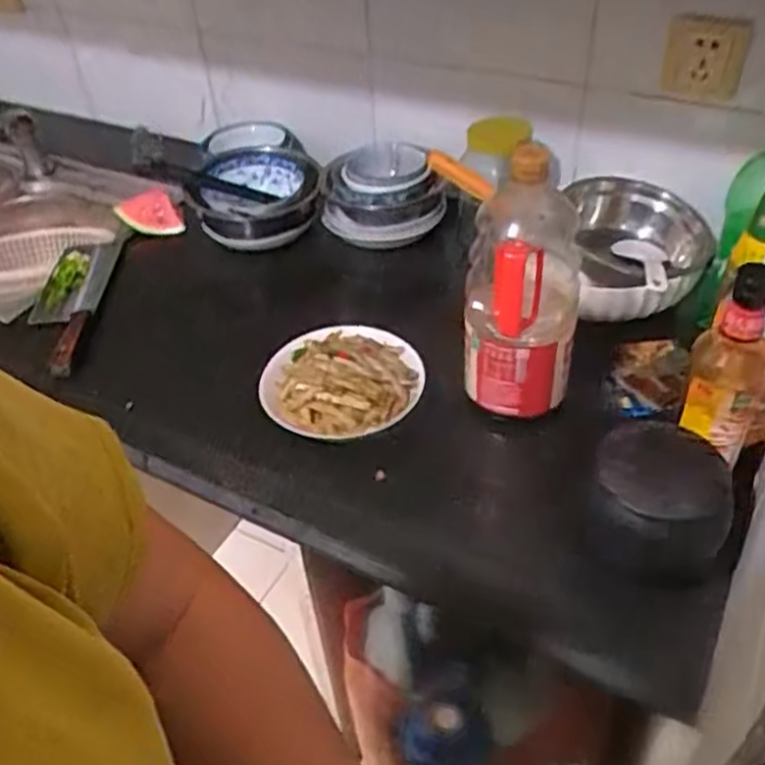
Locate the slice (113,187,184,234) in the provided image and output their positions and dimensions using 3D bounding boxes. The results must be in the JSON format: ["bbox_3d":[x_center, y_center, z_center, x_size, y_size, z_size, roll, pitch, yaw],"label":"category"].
[{"bbox_3d":[-0.385,-0.274,1.226,0.082,0.042,0.102,-28,48,-23],"label":"slice"}]

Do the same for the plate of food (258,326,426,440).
[{"bbox_3d":[-0.047,-0.008,0.852,0.182,0.044,0.167,-3,43,3],"label":"plate of food"}]

